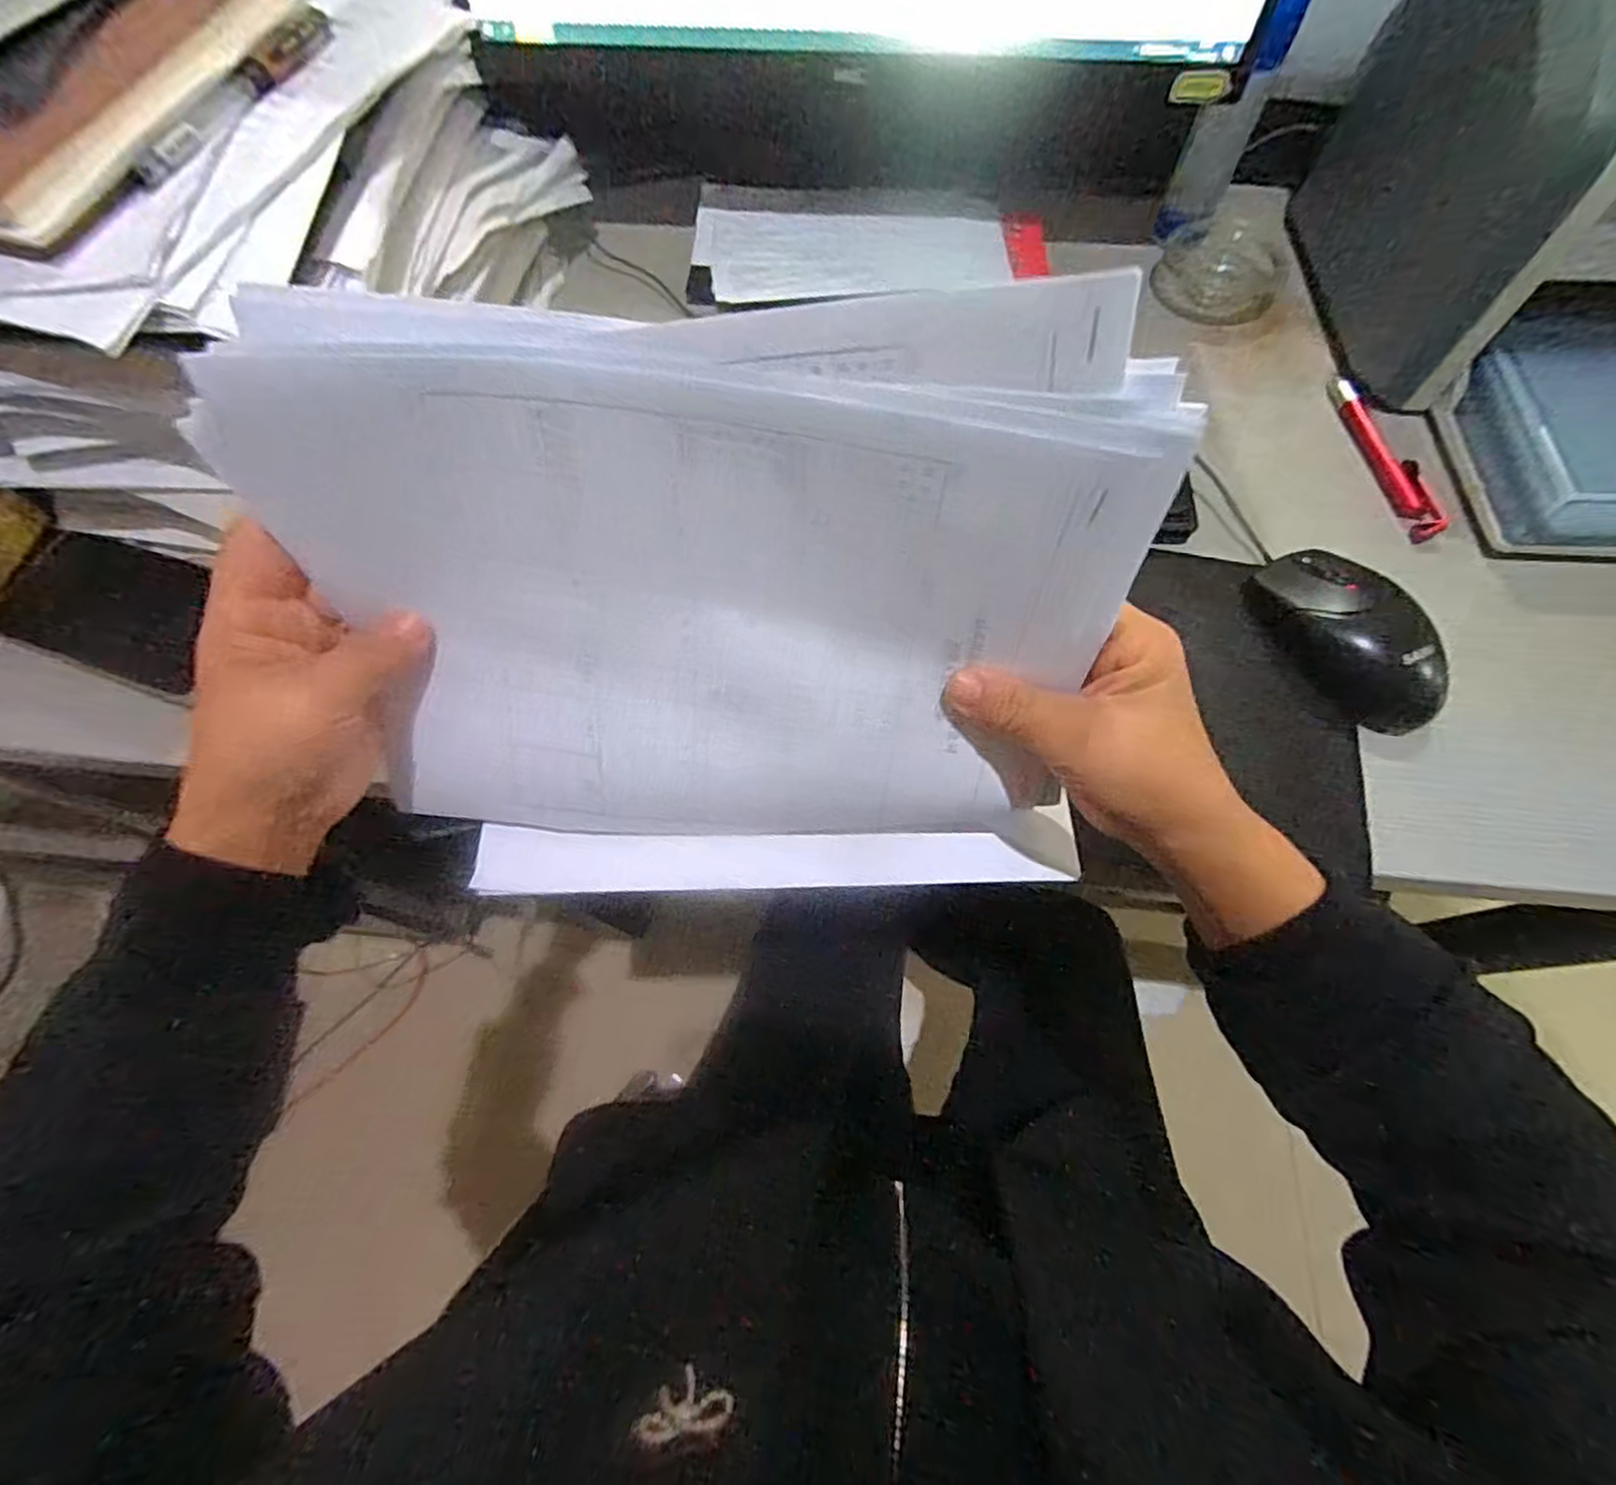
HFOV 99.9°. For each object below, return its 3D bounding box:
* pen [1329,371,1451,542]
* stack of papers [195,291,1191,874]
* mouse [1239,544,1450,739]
[{"bbox_3d":[0.363,-0.186,0.429,0.019,0.012,0.136,-4,66,0],"label":"pen"},{"bbox_3d":[-0.042,-0.029,0.271,0.301,0.248,0.026,4,38,8],"label":"stack of papers"},{"bbox_3d":[0.283,-0.056,0.356,0.052,0.033,0.106,-22,67,-8],"label":"mouse"}]

